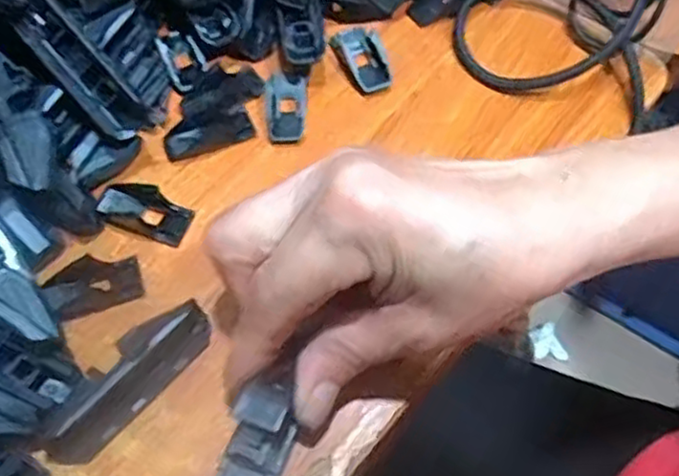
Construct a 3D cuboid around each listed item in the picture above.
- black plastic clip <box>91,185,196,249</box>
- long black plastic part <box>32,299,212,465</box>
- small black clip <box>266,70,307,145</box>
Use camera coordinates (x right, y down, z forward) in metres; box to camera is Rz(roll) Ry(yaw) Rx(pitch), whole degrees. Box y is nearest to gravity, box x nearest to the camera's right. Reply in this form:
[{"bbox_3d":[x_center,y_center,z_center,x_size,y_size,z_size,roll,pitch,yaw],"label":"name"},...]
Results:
[{"bbox_3d":[-0.086,-0.012,0.311,0.042,0.011,0.020,19,63,13],"label":"black plastic clip"},{"bbox_3d":[-0.081,0.053,0.267,0.023,0.018,0.075,37,68,21],"label":"long black plastic part"},{"bbox_3d":[-0.026,-0.063,0.339,0.019,0.004,0.042,-3,60,1],"label":"small black clip"}]

